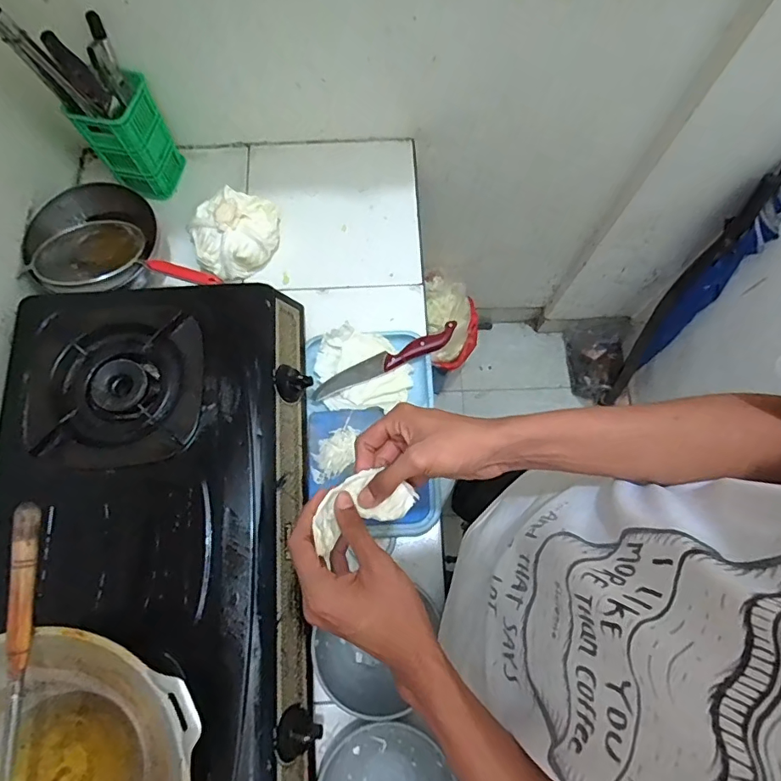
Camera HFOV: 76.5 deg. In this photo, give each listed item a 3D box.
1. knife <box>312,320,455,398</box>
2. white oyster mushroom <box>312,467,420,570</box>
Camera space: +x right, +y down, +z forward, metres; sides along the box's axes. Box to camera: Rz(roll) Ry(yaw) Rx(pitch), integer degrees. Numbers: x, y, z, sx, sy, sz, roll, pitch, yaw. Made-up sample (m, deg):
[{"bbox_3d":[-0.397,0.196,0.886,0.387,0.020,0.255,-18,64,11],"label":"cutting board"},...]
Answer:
[{"bbox_3d":[-0.006,-0.044,0.753,0.236,0.024,0.030,-24,75,-8],"label":"knife"},{"bbox_3d":[-0.024,0.095,0.420,0.090,0.029,0.049,-25,75,-8],"label":"white oyster mushroom"}]

